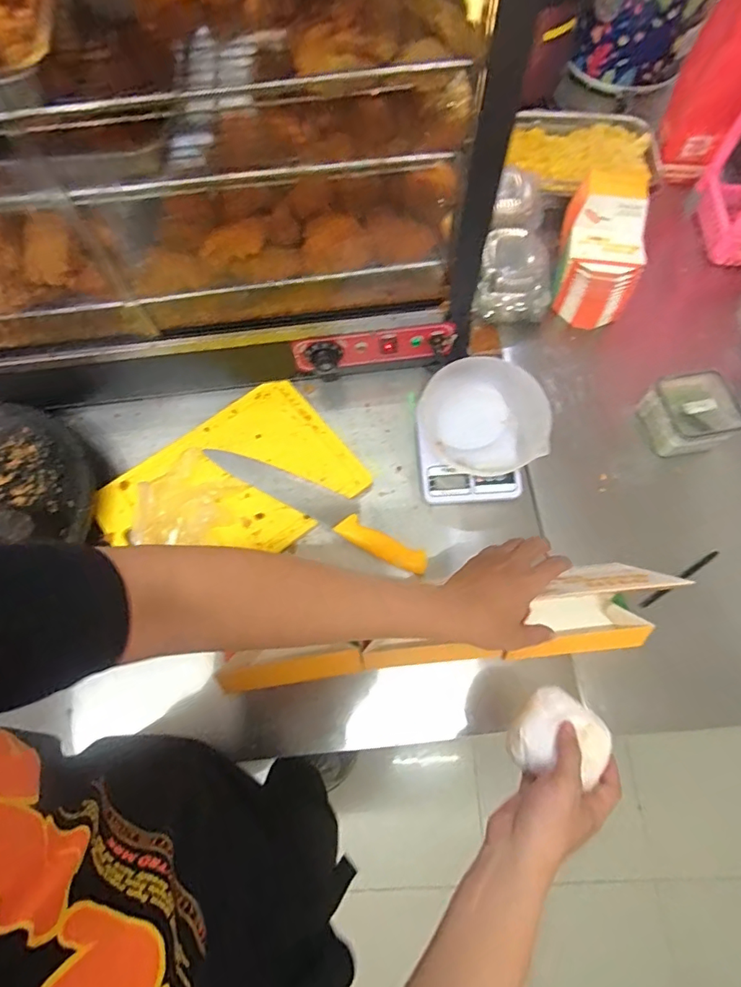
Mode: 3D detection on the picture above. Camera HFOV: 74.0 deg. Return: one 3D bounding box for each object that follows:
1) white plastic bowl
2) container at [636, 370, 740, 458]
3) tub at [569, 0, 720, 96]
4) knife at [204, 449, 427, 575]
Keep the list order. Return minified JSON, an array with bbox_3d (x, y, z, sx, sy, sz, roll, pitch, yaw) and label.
[{"bbox_3d":[0.167,-0.114,0.701,0.175,0.054,0.167,0,68,1],"label":"white plastic bowl"},{"bbox_3d":[0.459,-0.113,0.711,0.096,0.075,0.102,-12,68,-4],"label":"container"},{"bbox_3d":[0.526,-0.943,0.949,0.225,0.224,0.264,13,69,6],"label":"tub"},{"bbox_3d":[-0.077,0.014,0.707,0.349,0.016,0.050,28,71,12],"label":"knife"}]

